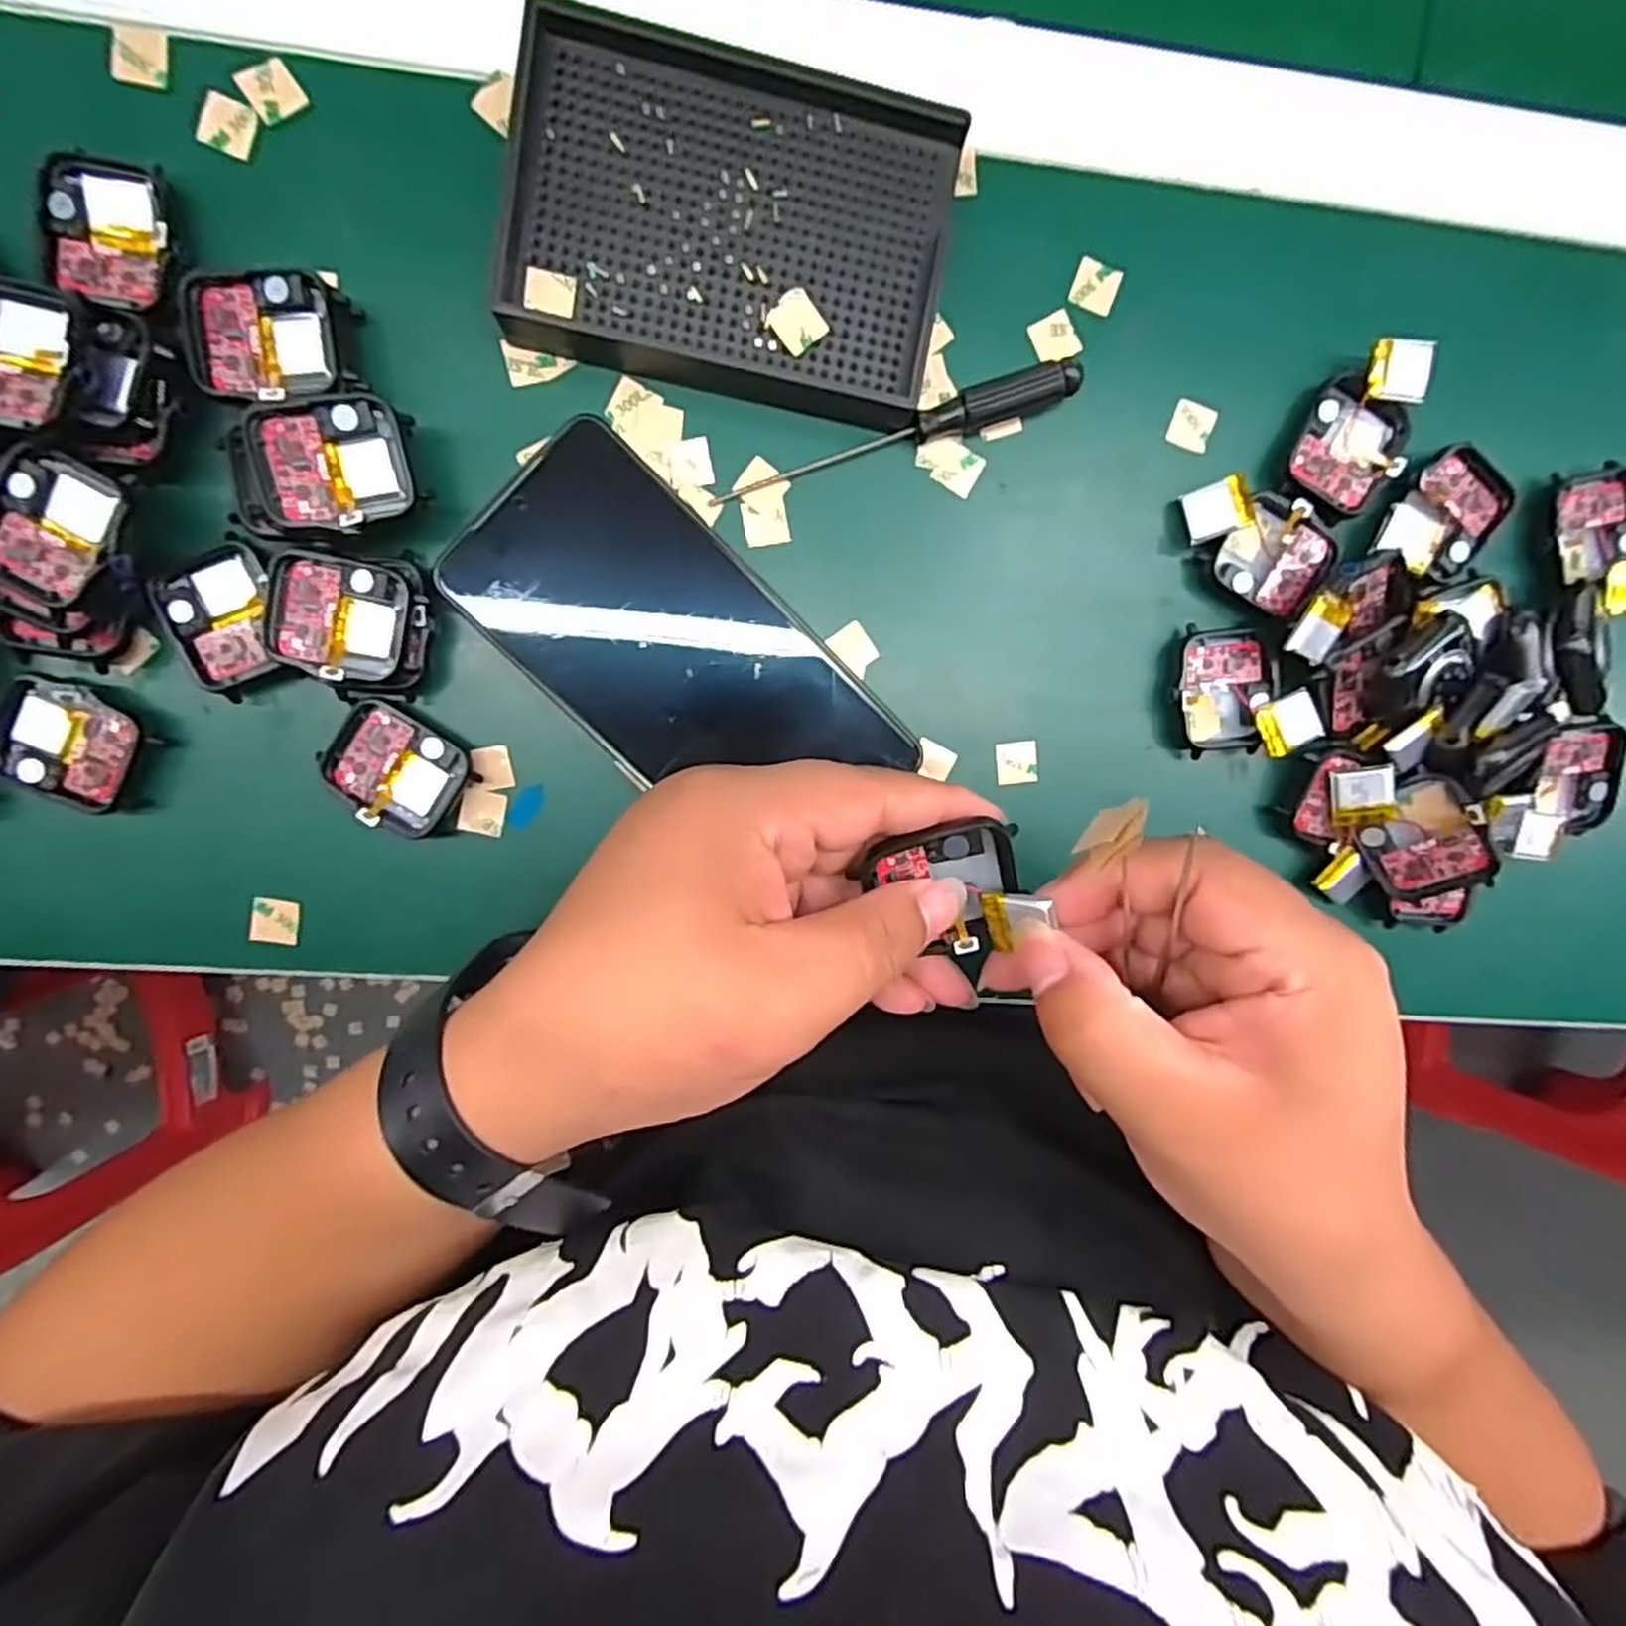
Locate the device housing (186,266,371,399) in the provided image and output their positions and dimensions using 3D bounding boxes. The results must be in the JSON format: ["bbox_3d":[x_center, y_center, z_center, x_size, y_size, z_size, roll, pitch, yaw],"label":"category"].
[{"bbox_3d":[-0.166,-0.145,0.245,0.046,0.018,0.036,-4,96,-5],"label":"device housing"}]

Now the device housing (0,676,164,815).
[{"bbox_3d":[-0.244,-0.023,0.258,0.041,0.011,0.041,-1,100,-6],"label":"device housing"}]

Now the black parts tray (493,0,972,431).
[{"bbox_3d":[-0.024,-0.189,0.254,0.134,0.022,0.094,9,95,-6],"label":"black parts tray"}]

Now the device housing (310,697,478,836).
[{"bbox_3d":[-0.143,-0.014,0.269,0.044,0.012,0.037,31,92,-8],"label":"device housing"}]

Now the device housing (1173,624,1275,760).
[{"bbox_3d":[0.151,-0.045,0.292,0.036,0.010,0.046,-7,96,-5],"label":"device housing"}]

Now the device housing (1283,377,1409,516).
[{"bbox_3d":[0.193,-0.131,0.283,0.038,0.012,0.041,20,94,-7],"label":"device housing"}]

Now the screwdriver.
[{"bbox_3d":[0.029,-0.129,0.269,0.129,0.014,0.012,-19,97,-3],"label":"screwdriver"}]

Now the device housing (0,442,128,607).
[{"bbox_3d":[-0.226,-0.085,0.231,0.036,0.005,0.041,18,94,-7],"label":"device housing"}]

